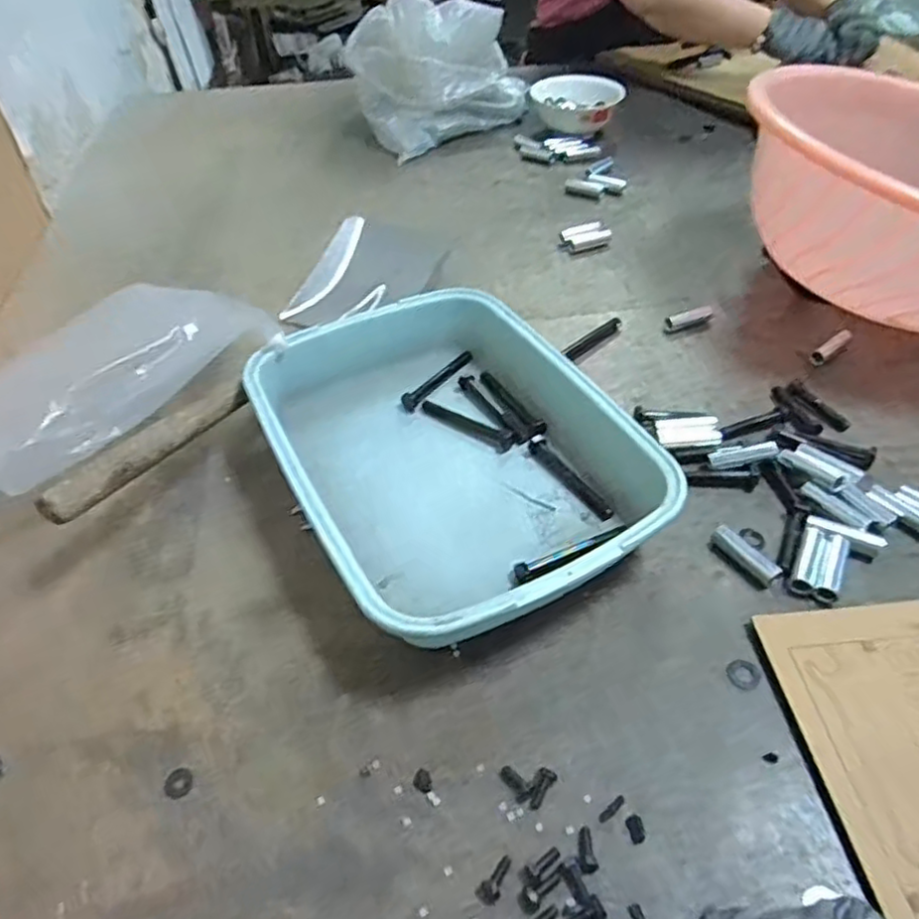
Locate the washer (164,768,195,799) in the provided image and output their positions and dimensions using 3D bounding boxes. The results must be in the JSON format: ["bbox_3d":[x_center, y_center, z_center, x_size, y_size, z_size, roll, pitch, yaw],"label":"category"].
[{"bbox_3d":[-0.158,0.181,0.375,0.015,0.004,0.016,0,46,0],"label":"washer"}]

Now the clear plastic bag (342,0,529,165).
[{"bbox_3d":[-0.015,-0.586,0.998,0.270,0.159,0.140,-28,52,-24],"label":"clear plastic bag"}]

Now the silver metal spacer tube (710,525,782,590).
[{"bbox_3d":[0.197,0.066,0.462,0.010,0.017,0.050,-27,52,-23],"label":"silver metal spacer tube"}]

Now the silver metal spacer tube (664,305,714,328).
[{"bbox_3d":[0.233,-0.145,0.676,0.063,0.010,0.016,-22,50,-20],"label":"silver metal spacer tube"}]

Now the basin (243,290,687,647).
[{"bbox_3d":[-0.007,-0.005,0.511,0.240,0.064,0.311,-21,50,-19],"label":"basin"}]

